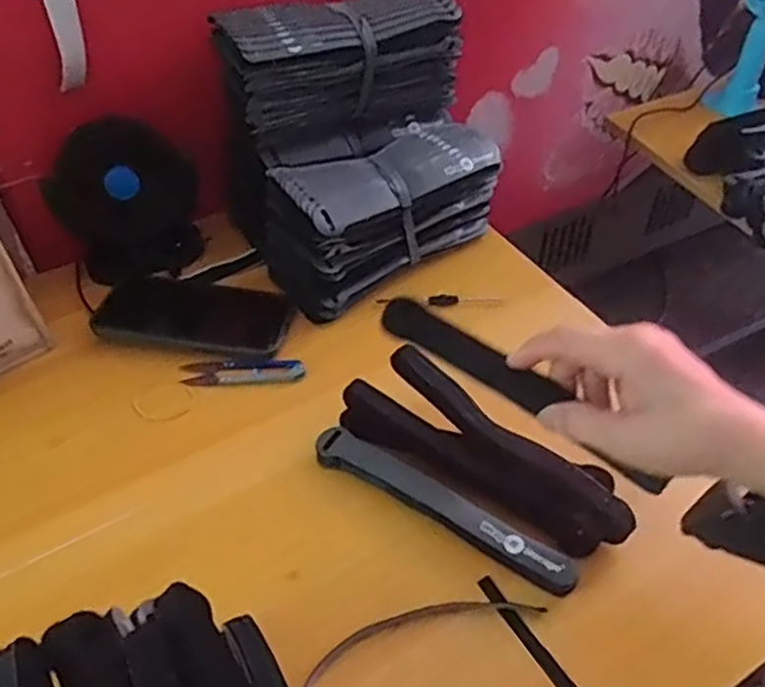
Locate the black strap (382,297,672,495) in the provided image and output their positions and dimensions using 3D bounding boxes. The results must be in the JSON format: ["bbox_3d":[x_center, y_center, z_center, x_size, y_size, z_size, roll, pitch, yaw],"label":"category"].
[{"bbox_3d":[0.086,0.024,0.439,0.199,0.013,0.031,33,55,20],"label":"black strap"}]

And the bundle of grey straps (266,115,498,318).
[{"bbox_3d":[-0.003,-0.127,0.649,0.207,0.093,0.104,-31,55,-26],"label":"bundle of grey straps"}]

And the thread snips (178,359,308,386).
[{"bbox_3d":[-0.115,0.024,0.582,0.100,0.008,0.023,2,47,1],"label":"thread snips"}]

